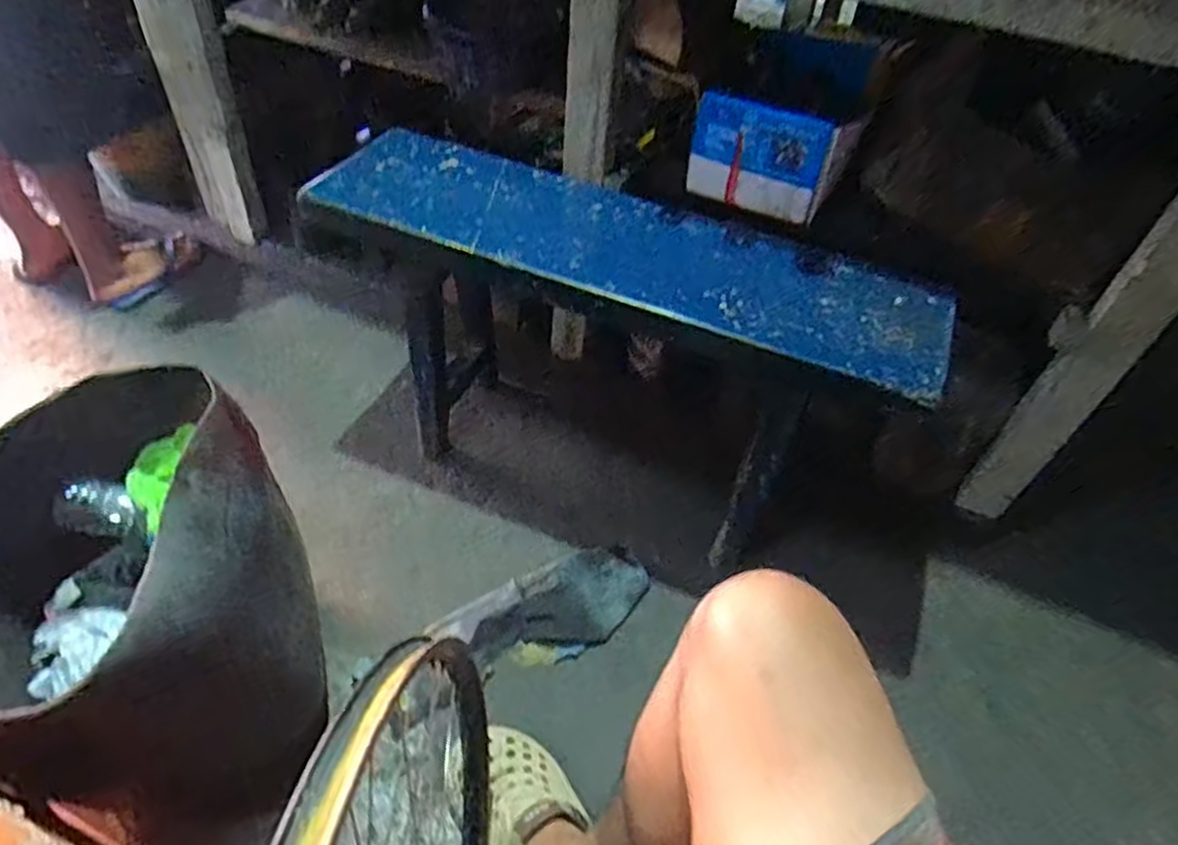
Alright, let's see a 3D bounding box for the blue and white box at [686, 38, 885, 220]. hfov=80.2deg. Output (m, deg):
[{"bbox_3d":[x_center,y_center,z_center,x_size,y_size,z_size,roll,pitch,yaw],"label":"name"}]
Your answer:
[{"bbox_3d":[0.287,-0.439,1.032,0.207,0.145,0.281,21,48,12],"label":"blue and white box"}]

